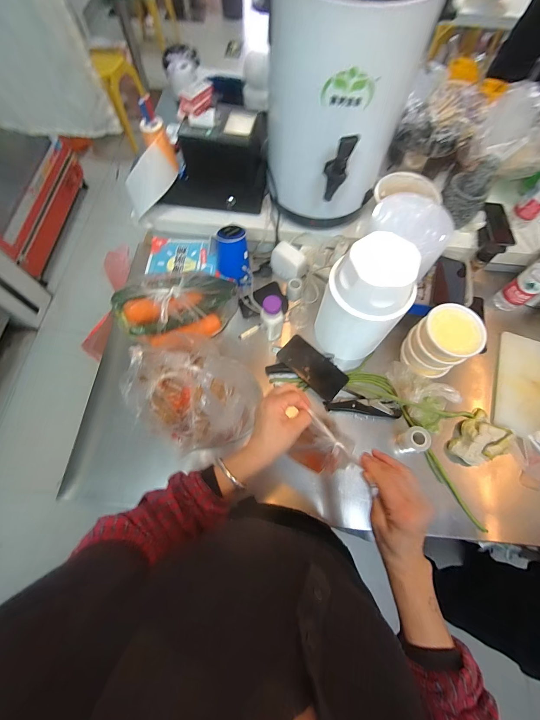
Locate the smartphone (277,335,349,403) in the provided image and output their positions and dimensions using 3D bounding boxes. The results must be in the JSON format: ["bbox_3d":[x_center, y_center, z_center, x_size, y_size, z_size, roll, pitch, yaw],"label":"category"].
[{"bbox_3d":[0.103,0.017,0.702,0.169,0.011,0.077,42,87,5],"label":"smartphone"}]

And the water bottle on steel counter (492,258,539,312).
[{"bbox_3d":[0.658,-0.205,0.718,0.076,0.224,0.068,-35,73,-14],"label":"water bottle on steel counter"}]

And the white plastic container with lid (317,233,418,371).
[{"bbox_3d":[0.194,-0.112,0.637,0.129,0.282,0.160,-32,72,-13],"label":"white plastic container with lid"}]

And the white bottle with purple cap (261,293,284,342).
[{"bbox_3d":[0.005,-0.095,0.700,0.051,0.142,0.041,-14,69,-7],"label":"white bottle with purple cap"}]

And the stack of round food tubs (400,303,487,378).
[{"bbox_3d":[0.370,-0.037,0.645,0.103,0.149,0.121,-35,73,-14],"label":"stack of round food tubs"}]

